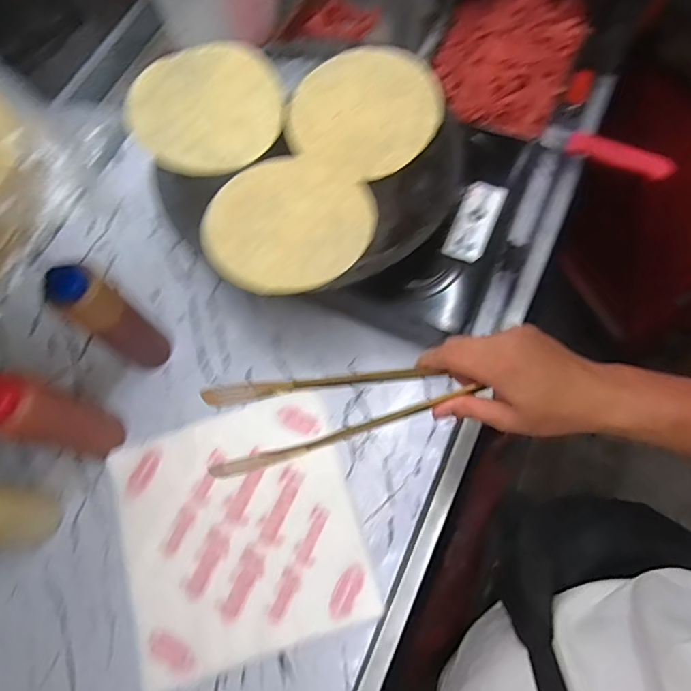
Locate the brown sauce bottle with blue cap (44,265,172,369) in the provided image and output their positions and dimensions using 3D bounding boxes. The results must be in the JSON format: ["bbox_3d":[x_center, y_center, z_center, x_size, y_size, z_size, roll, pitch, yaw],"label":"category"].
[{"bbox_3d":[-0.251,-0.026,0.546,0.045,0.193,0.060,37,77,17],"label":"brown sauce bottle with blue cap"}]

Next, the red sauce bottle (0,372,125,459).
[{"bbox_3d":[-0.292,0.075,0.506,0.054,0.190,0.058,-2,67,4],"label":"red sauce bottle"}]

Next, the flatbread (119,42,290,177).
[{"bbox_3d":[-0.162,-0.277,0.577,0.171,0.010,0.159,1,78,-7],"label":"flatbread"}]

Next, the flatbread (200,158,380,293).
[{"bbox_3d":[-0.058,-0.131,0.523,0.165,0.008,0.172,-2,67,4],"label":"flatbread"}]

